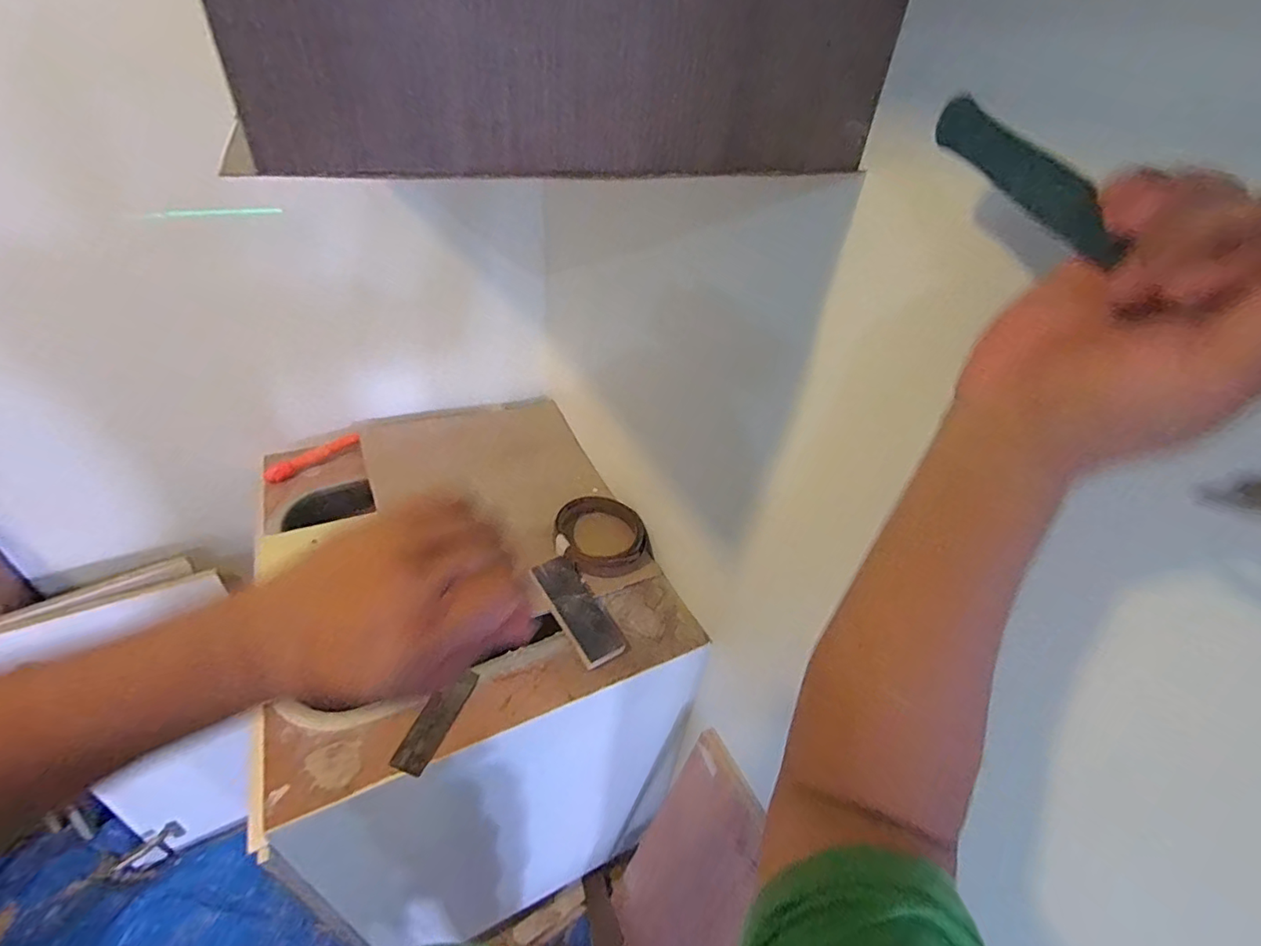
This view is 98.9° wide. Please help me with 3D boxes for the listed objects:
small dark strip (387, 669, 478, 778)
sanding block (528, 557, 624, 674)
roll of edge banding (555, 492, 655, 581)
[{"bbox_3d":[-0.234,0.299,0.661,0.042,0.012,0.132,15,40,11],"label":"small dark strip"},{"bbox_3d":[-0.076,0.192,0.770,0.066,0.017,0.171,-23,53,-27],"label":"sanding block"},{"bbox_3d":[-0.044,0.100,0.871,0.149,0.046,0.143,4,39,-3],"label":"roll of edge banding"}]

